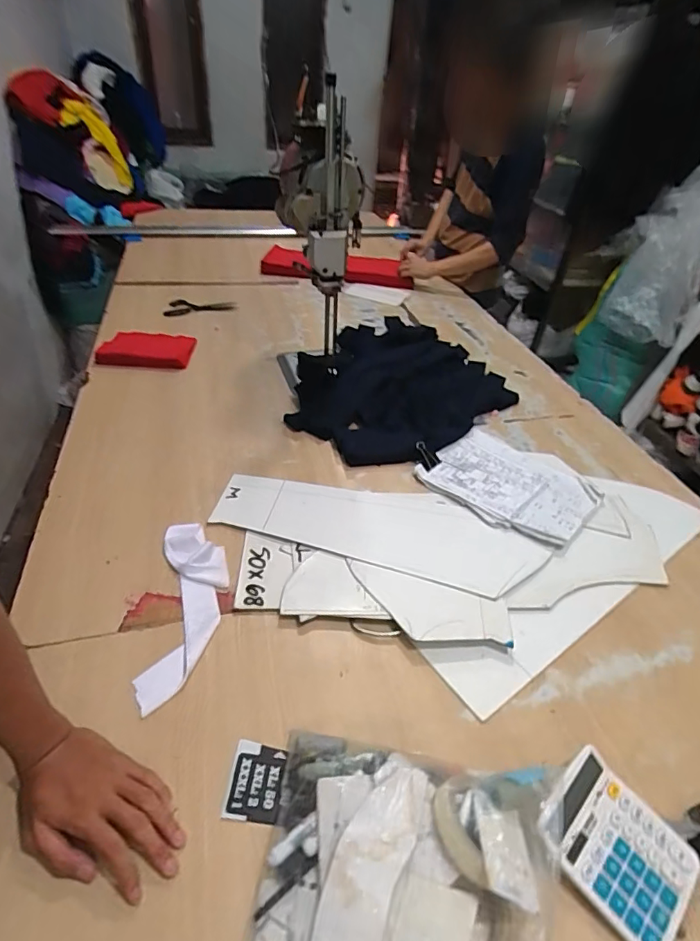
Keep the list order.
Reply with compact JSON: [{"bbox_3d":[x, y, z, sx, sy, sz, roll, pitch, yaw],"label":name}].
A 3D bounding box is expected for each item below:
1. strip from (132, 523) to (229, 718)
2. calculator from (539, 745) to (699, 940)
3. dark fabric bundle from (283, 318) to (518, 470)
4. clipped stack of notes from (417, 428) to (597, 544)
[{"bbox_3d":[-0.229,0.185,0.694,0.096,0.008,0.288,-1,40,-8],"label":"strip"},{"bbox_3d":[0.269,0.373,0.491,0.116,0.022,0.144,-34,64,-31],"label":"calculator"},{"bbox_3d":[0.114,-0.218,1.179,0.465,0.060,0.587,32,46,29],"label":"dark fabric bundle"},{"bbox_3d":[0.300,0.019,0.922,0.227,0.016,0.285,-28,50,-34],"label":"clipped stack of notes"}]

